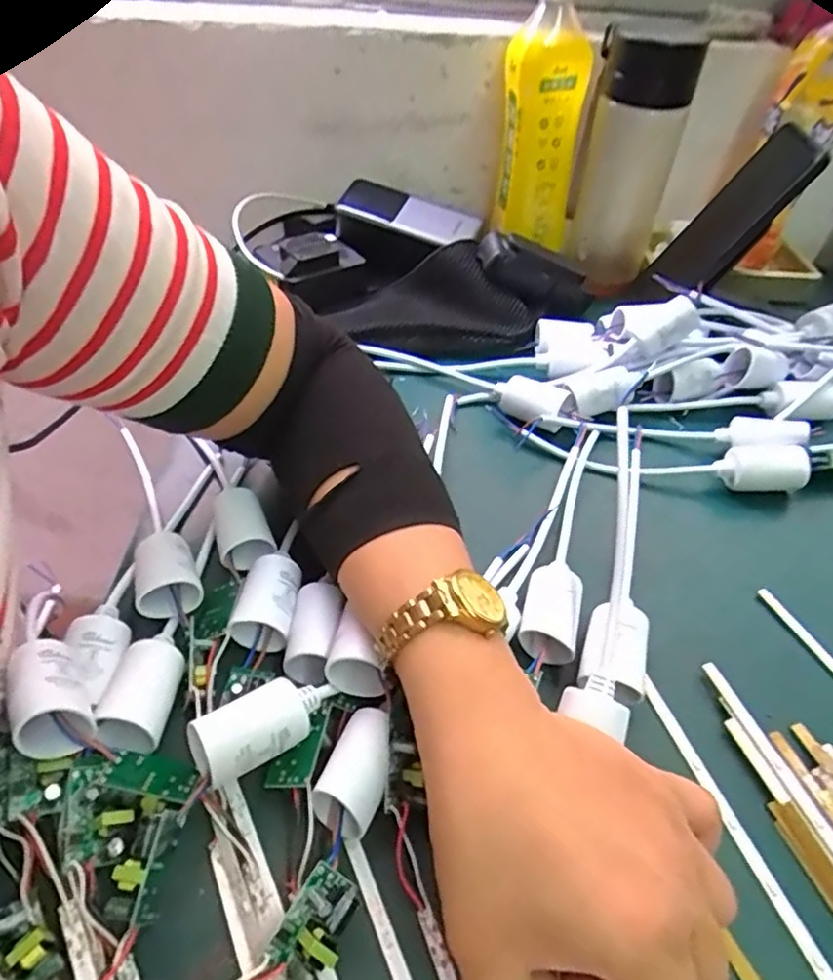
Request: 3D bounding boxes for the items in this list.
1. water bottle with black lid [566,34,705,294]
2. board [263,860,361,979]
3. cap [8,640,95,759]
[{"bbox_3d":[0.172,-0.261,0.518,0.072,0.193,0.073,15,47,14],"label":"water bottle with black lid"},{"bbox_3d":[-0.036,0.157,0.223,0.023,0.021,0.034,25,49,22],"label":"board"},{"bbox_3d":[-0.148,0.084,0.250,0.029,0.031,0.042,-24,50,-24],"label":"cap"}]

